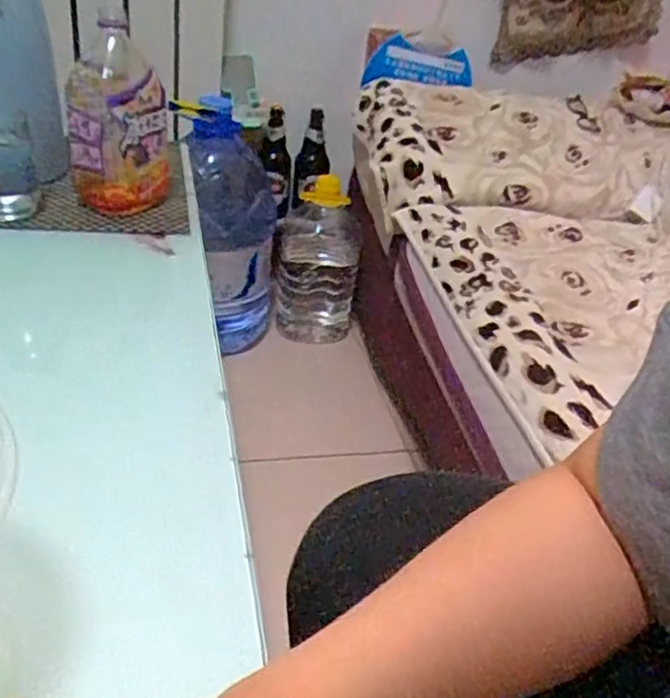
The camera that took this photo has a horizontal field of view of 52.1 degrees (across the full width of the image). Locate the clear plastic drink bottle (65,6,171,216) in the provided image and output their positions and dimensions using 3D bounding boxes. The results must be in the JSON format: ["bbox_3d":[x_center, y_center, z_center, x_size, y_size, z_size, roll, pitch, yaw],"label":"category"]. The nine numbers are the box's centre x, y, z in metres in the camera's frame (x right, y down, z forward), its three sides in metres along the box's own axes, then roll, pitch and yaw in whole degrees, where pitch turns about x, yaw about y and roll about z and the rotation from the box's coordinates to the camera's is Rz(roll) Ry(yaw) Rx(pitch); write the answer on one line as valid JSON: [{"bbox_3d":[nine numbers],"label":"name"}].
[{"bbox_3d":[-0.225,-0.242,0.714,0.079,0.189,0.076,19,35,17],"label":"clear plastic drink bottle"}]

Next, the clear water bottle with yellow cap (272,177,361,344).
[{"bbox_3d":[-0.037,-0.167,1.376,0.162,0.316,0.165,7,33,0],"label":"clear water bottle with yellow cap"}]

